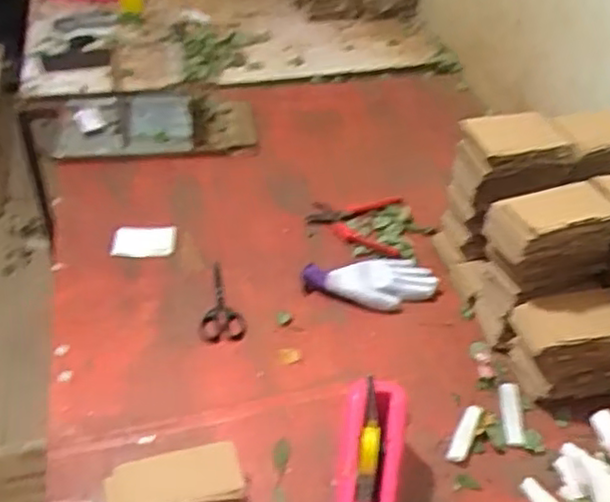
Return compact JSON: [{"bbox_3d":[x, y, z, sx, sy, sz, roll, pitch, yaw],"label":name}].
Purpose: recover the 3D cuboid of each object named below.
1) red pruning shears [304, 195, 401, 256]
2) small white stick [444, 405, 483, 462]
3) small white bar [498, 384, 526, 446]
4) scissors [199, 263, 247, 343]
[{"bbox_3d":[0.083,-0.051,1.207,0.155,0.017,0.161,7,41,5],"label":"red pruning shears"},{"bbox_3d":[0.205,0.232,0.905,0.025,0.008,0.088,18,43,18],"label":"small white stick"},{"bbox_3d":[0.272,0.211,0.919,0.029,0.011,0.090,4,41,2],"label":"small white bar"},{"bbox_3d":[-0.122,0.078,1.040,0.066,0.012,0.134,-6,52,-1],"label":"scissors"}]

